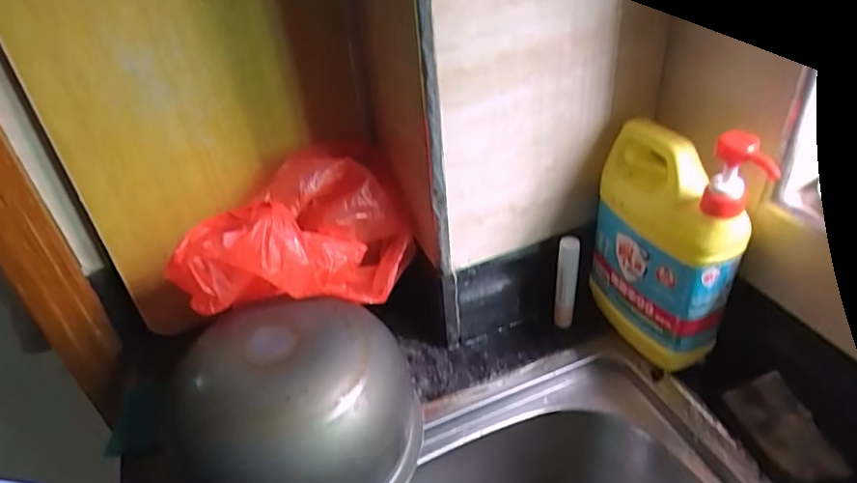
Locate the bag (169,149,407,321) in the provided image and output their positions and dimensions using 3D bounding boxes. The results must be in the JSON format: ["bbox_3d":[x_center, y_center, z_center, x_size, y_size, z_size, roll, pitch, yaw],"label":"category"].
[{"bbox_3d":[-0.118,0.005,0.557,0.144,0.110,0.194,14,41,25],"label":"bag"}]

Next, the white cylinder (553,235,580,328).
[{"bbox_3d":[0.151,0.050,0.627,0.021,0.125,0.016,10,39,20],"label":"white cylinder"}]

